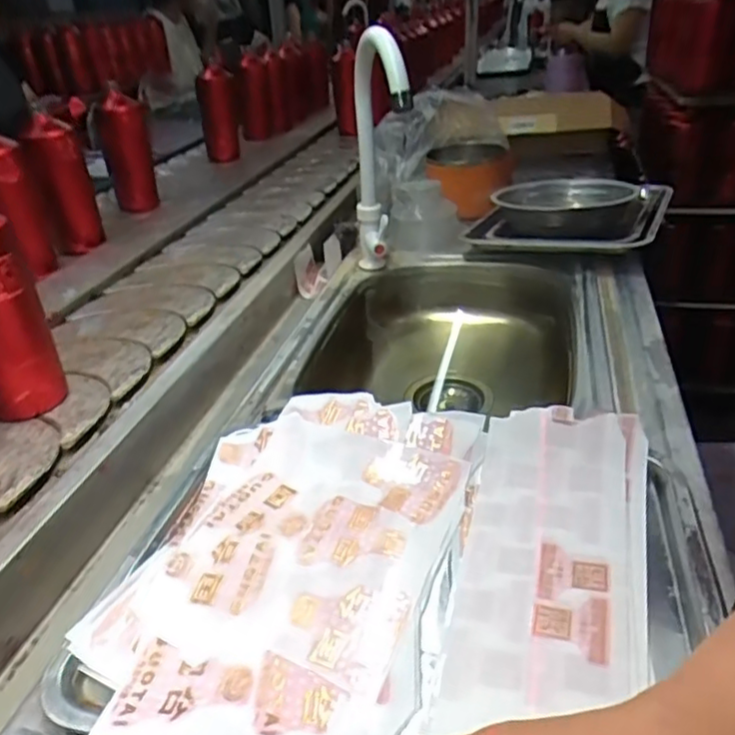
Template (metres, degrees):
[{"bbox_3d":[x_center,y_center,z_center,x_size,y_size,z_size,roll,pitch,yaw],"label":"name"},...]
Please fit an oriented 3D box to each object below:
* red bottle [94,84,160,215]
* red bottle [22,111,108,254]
[{"bbox_3d":[-0.425,-0.386,1.132,0.080,0.180,0.067,-19,36,-24],"label":"red bottle"},{"bbox_3d":[-0.454,-0.271,0.960,0.075,0.180,0.070,-16,35,-20],"label":"red bottle"}]

